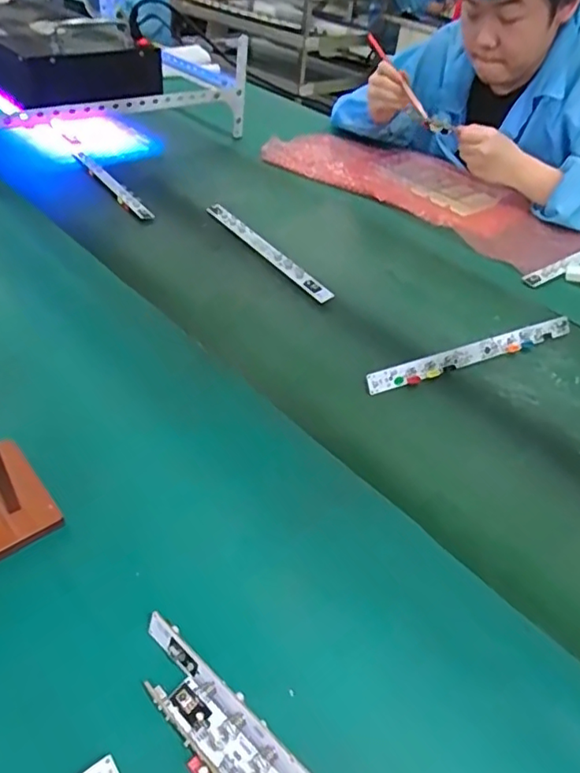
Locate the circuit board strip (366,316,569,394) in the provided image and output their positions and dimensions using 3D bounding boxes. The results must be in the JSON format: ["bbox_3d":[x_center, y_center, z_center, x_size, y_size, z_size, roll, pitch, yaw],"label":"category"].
[{"bbox_3d":[0.206,-0.037,0.631,0.283,0.018,0.021,-15,46,-23],"label":"circuit board strip"}]

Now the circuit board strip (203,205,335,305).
[{"bbox_3d":[-0.035,-0.191,0.777,0.025,0.007,0.273,-22,49,-28],"label":"circuit board strip"}]

